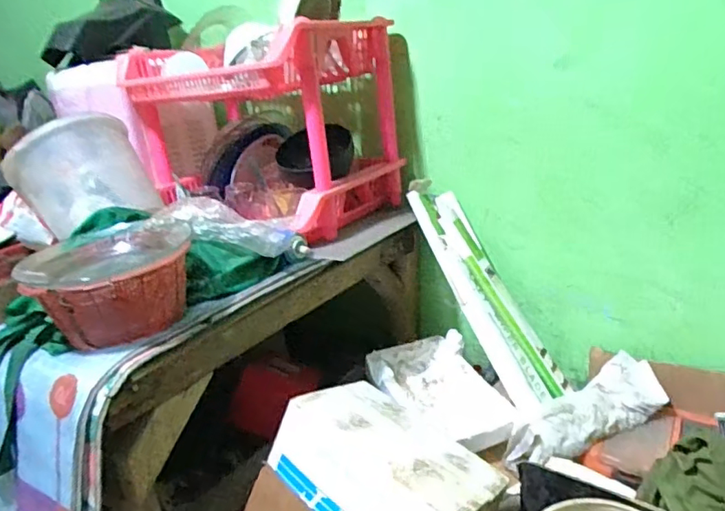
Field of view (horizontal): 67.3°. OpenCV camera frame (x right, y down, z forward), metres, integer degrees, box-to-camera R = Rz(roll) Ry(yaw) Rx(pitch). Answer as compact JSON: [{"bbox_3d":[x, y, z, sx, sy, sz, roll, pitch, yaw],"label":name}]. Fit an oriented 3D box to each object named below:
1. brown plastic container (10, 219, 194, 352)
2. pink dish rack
[{"bbox_3d":[-0.316,0.039,0.703,0.198,0.110,0.204,-17,21,-27],"label":"brown plastic container"},{"bbox_3d":[-0.200,-0.235,1.062,0.452,0.339,0.319,7,23,36],"label":"pink dish rack"}]

